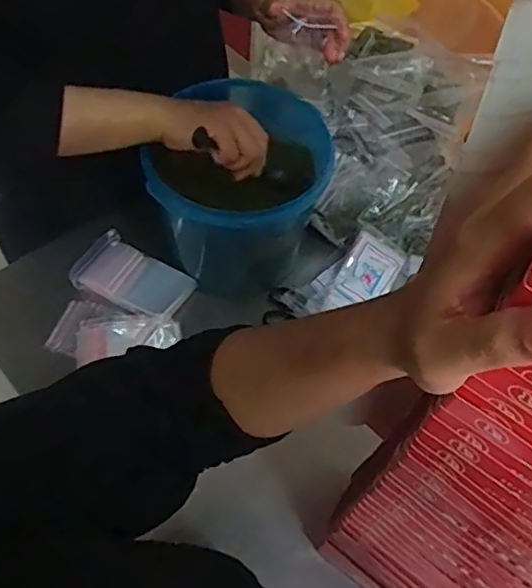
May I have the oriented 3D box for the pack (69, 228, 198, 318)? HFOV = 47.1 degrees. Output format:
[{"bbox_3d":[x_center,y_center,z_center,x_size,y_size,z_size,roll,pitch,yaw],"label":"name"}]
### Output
[{"bbox_3d":[-0.164,-0.019,0.752,0.139,0.019,0.084,26,61,13],"label":"pack"}]

